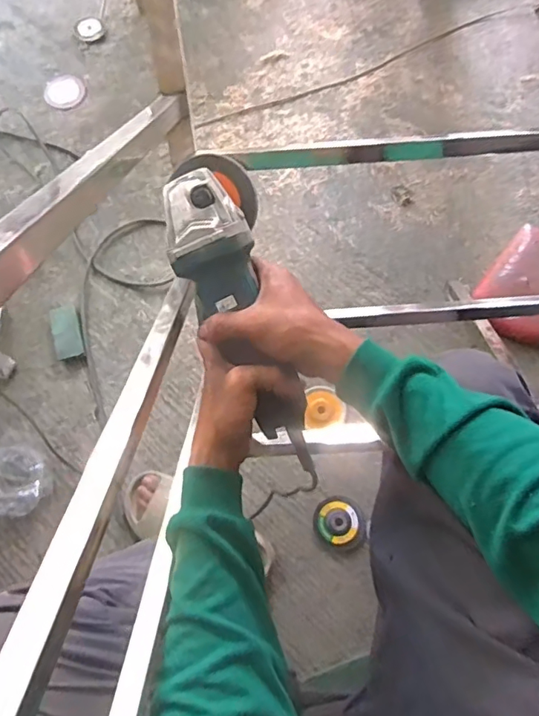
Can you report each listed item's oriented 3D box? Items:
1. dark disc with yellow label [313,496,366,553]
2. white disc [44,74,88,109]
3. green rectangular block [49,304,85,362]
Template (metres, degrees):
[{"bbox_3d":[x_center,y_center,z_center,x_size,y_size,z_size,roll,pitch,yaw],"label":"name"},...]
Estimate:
[{"bbox_3d":[0.130,0.309,0.982,0.090,0.022,0.096,0,72,1],"label":"dark disc with yellow label"},{"bbox_3d":[-0.514,-0.671,1.328,0.101,0.004,0.104,0,72,1],"label":"white disc"},{"bbox_3d":[-0.424,-0.054,1.106,0.060,0.020,0.110,-17,72,-4],"label":"green rectangular block"}]

